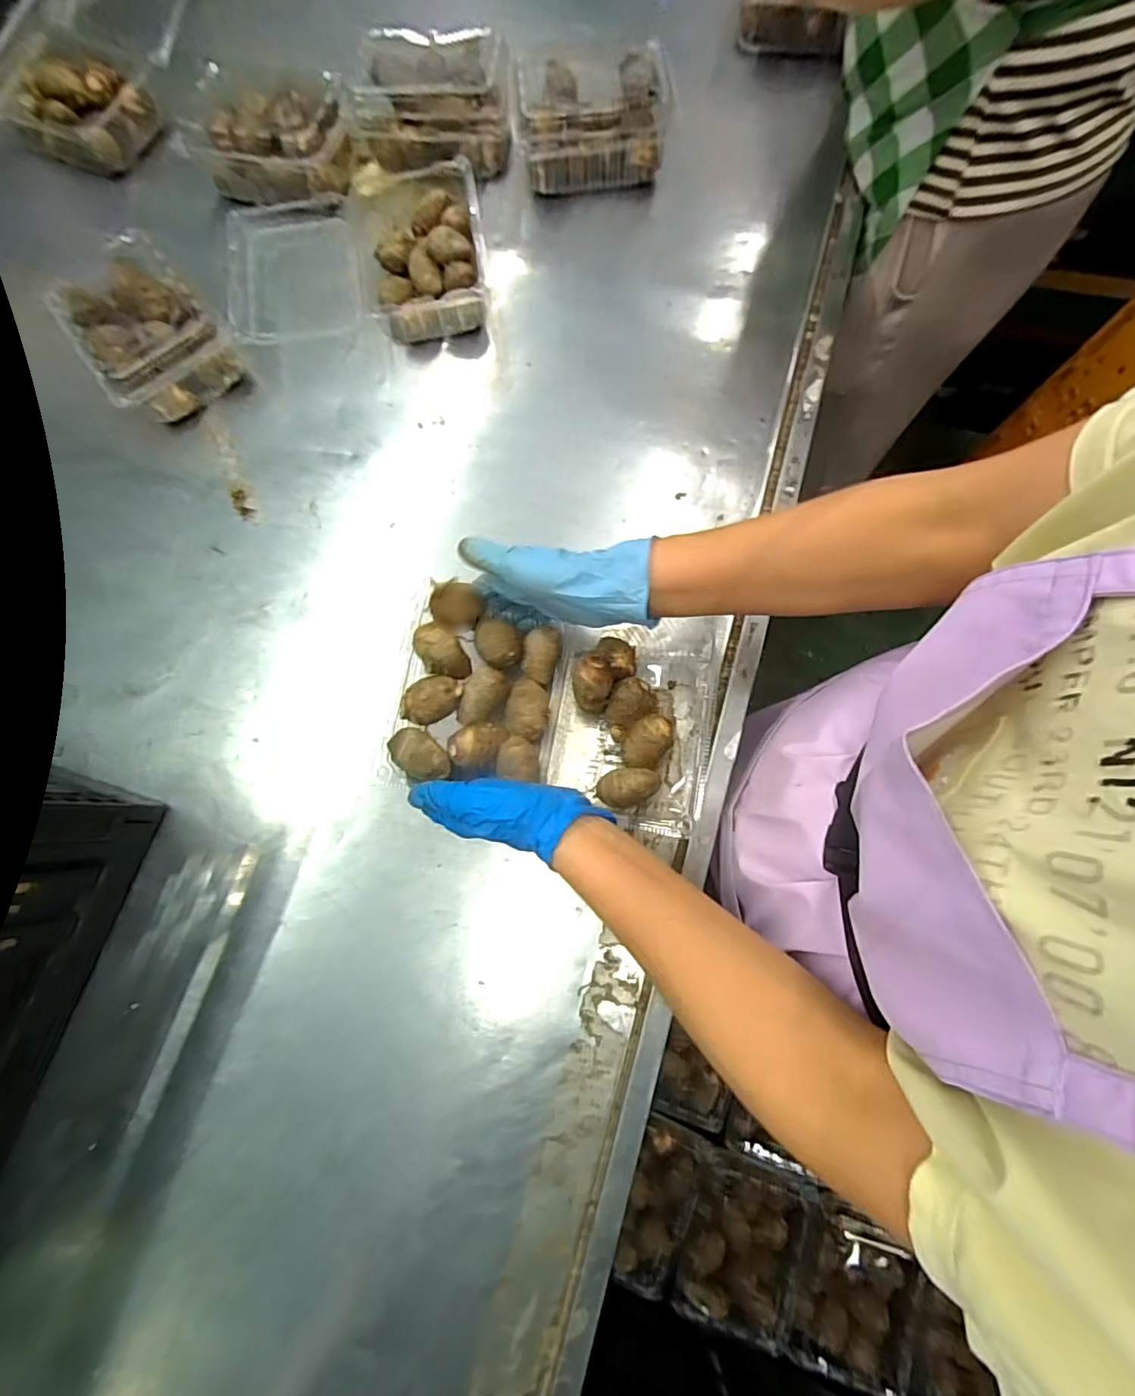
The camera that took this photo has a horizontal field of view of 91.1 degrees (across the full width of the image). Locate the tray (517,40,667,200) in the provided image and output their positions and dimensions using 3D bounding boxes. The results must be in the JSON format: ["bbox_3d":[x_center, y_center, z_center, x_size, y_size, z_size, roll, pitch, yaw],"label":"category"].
[{"bbox_3d":[0.027,-0.632,0.618,0.147,0.089,0.114,-4,77,1],"label":"tray"}]

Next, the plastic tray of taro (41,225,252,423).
[{"bbox_3d":[-0.436,-0.380,0.581,0.129,0.079,0.166,-39,79,-7],"label":"plastic tray of taro"}]

